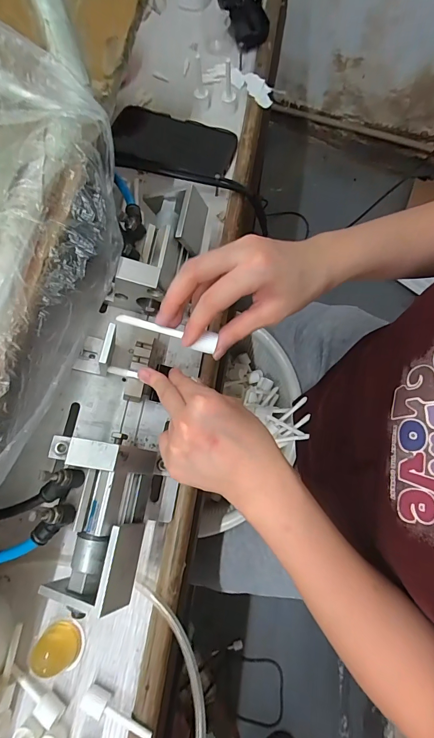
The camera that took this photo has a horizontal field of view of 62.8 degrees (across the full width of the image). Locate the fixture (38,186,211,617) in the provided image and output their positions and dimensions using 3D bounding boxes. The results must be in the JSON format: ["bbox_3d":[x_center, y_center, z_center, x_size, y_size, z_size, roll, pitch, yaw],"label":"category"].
[{"bbox_3d":[-0.082,0.014,0.326,0.114,0.094,0.350,6,75,3],"label":"fixture"}]

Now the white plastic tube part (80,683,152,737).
[{"bbox_3d":[-0.085,0.294,0.302,0.063,0.019,0.014,30,77,9],"label":"white plastic tube part"}]

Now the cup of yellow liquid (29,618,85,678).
[{"bbox_3d":[-0.140,0.246,0.314,0.042,0.028,0.036,41,79,11],"label":"cup of yellow liquid"}]

